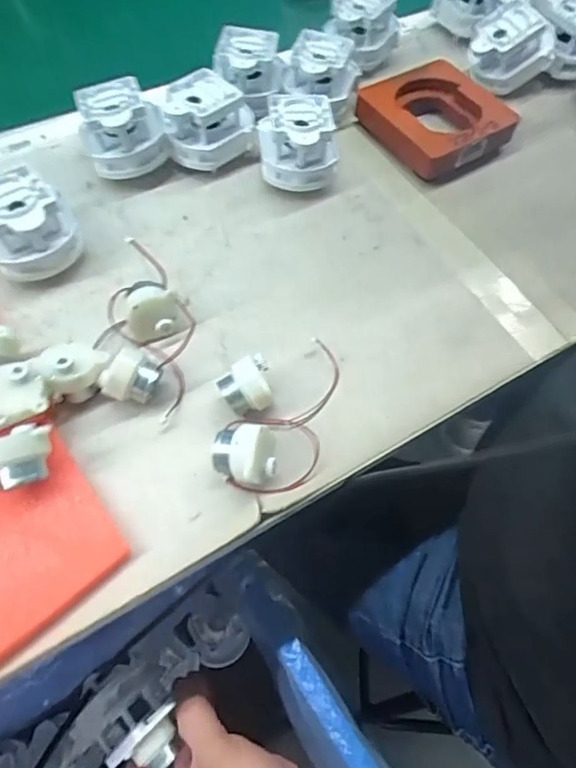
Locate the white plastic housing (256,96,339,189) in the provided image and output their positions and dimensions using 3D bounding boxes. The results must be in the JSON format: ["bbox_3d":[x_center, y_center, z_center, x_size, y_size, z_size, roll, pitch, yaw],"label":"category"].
[{"bbox_3d":[0.009,-0.179,0.379,0.059,0.052,0.056,-4,61,-5],"label":"white plastic housing"}]

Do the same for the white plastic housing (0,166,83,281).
[{"bbox_3d":[-0.168,-0.103,0.320,0.057,0.040,0.057,-27,66,-17],"label":"white plastic housing"}]

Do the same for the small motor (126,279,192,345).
[{"bbox_3d":[-0.086,-0.047,0.310,0.030,0.027,0.028,-22,38,-28],"label":"small motor"}]

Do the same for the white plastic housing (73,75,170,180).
[{"bbox_3d":[-0.122,-0.191,0.369,0.057,0.041,0.060,-16,63,-12],"label":"white plastic housing"}]

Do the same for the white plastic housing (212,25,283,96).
[{"bbox_3d":[-0.032,-0.260,0.403,0.053,0.034,0.039,-1,61,-4],"label":"white plastic housing"}]

